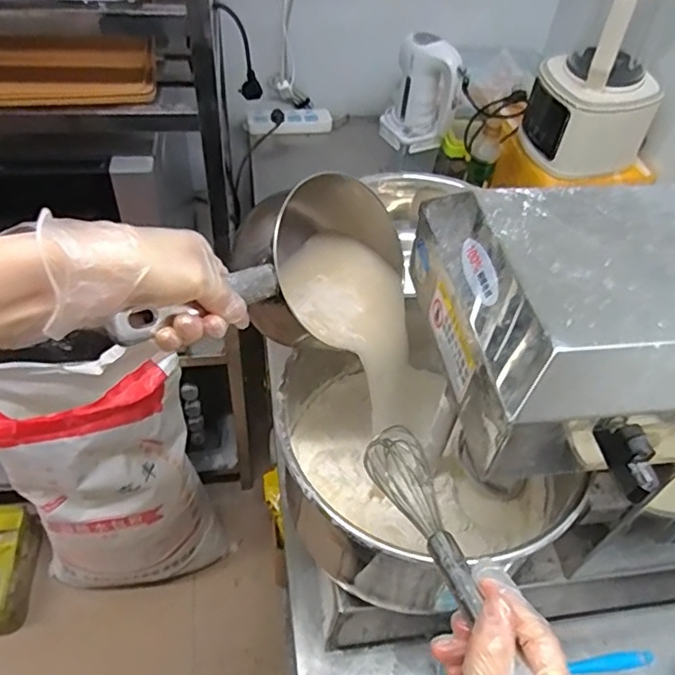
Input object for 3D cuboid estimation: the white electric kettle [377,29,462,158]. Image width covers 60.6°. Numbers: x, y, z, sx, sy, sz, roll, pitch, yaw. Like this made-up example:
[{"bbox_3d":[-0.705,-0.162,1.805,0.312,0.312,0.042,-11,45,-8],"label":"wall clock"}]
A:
[{"bbox_3d":[0.173,-0.497,1.194,0.149,0.203,0.081,8,48,2],"label":"white electric kettle"}]

